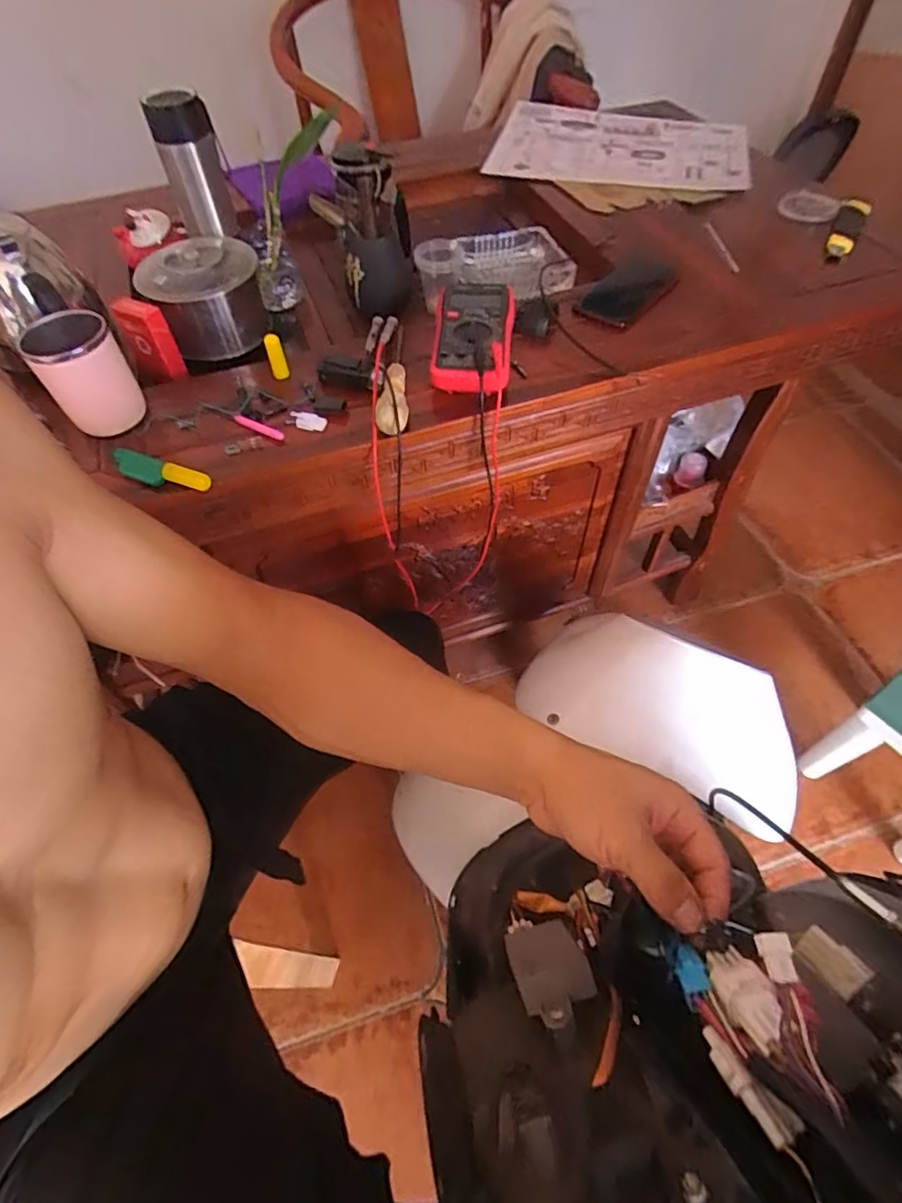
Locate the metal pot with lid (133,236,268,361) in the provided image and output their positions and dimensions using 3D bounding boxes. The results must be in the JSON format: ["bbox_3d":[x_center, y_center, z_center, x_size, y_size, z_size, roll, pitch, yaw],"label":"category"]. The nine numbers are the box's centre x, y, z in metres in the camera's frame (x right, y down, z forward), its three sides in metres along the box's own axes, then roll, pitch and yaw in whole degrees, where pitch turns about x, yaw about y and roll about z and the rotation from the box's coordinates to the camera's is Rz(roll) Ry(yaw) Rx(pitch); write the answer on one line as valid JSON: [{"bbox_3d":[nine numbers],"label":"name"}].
[{"bbox_3d":[-0.308,-0.388,0.729,0.139,0.100,0.124,-27,59,-15],"label":"metal pot with lid"}]

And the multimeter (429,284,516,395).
[{"bbox_3d":[0.026,-0.311,0.672,0.092,0.042,0.189,4,56,5],"label":"multimeter"}]

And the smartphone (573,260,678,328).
[{"bbox_3d":[0.235,-0.411,0.759,0.087,0.005,0.177,33,63,22],"label":"smartphone"}]

